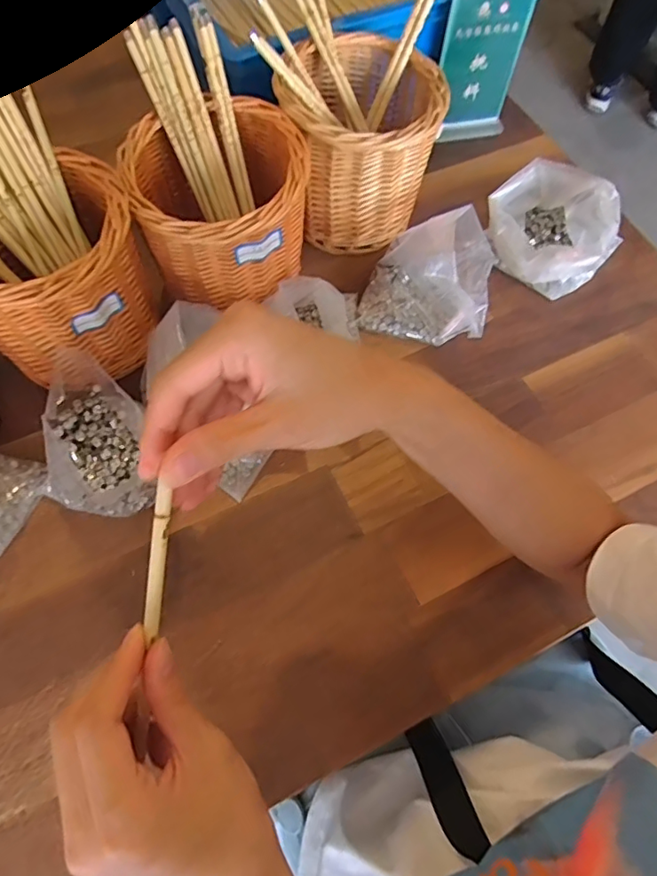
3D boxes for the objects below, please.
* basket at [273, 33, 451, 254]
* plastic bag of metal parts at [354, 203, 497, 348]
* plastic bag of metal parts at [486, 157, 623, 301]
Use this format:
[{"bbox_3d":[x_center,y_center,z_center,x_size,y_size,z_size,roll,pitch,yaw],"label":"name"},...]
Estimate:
[{"bbox_3d":[0.029,-0.314,0.567,0.162,0.143,0.165,-7,66,-6],"label":"basket"},{"bbox_3d":[0.109,-0.172,0.548,0.130,0.084,0.120,14,66,4],"label":"plastic bag of metal parts"},{"bbox_3d":[0.240,-0.227,0.573,0.126,0.096,0.128,41,70,15],"label":"plastic bag of metal parts"}]

